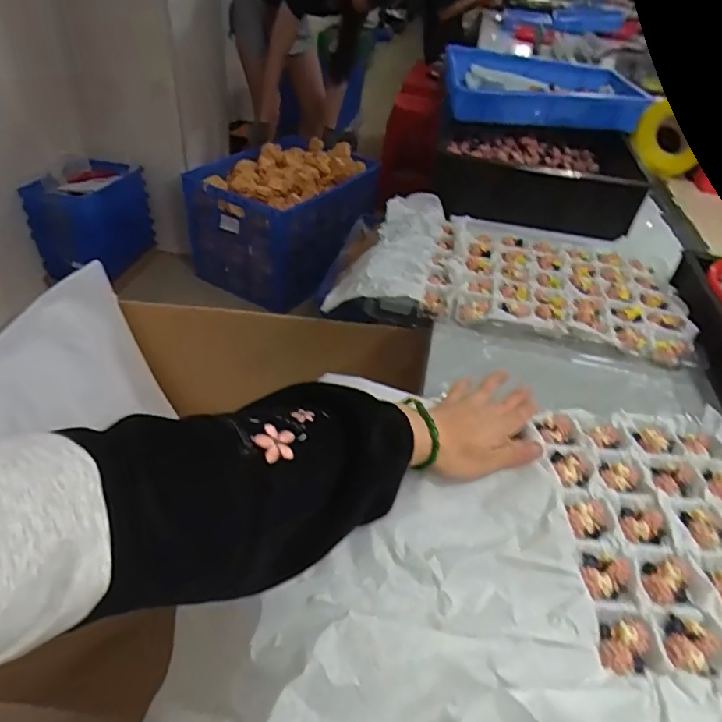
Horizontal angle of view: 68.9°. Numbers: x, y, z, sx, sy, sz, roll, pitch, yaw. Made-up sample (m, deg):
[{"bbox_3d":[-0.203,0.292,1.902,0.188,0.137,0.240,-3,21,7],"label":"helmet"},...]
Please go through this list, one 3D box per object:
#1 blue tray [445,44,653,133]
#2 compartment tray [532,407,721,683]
[{"bbox_3d":[0.351,-0.553,1.066,0.349,0.095,0.261,5,40,-2],"label":"blue tray"},{"bbox_3d":[0.251,0.127,0.421,0.177,0.029,0.239,1,40,4],"label":"compartment tray"}]

